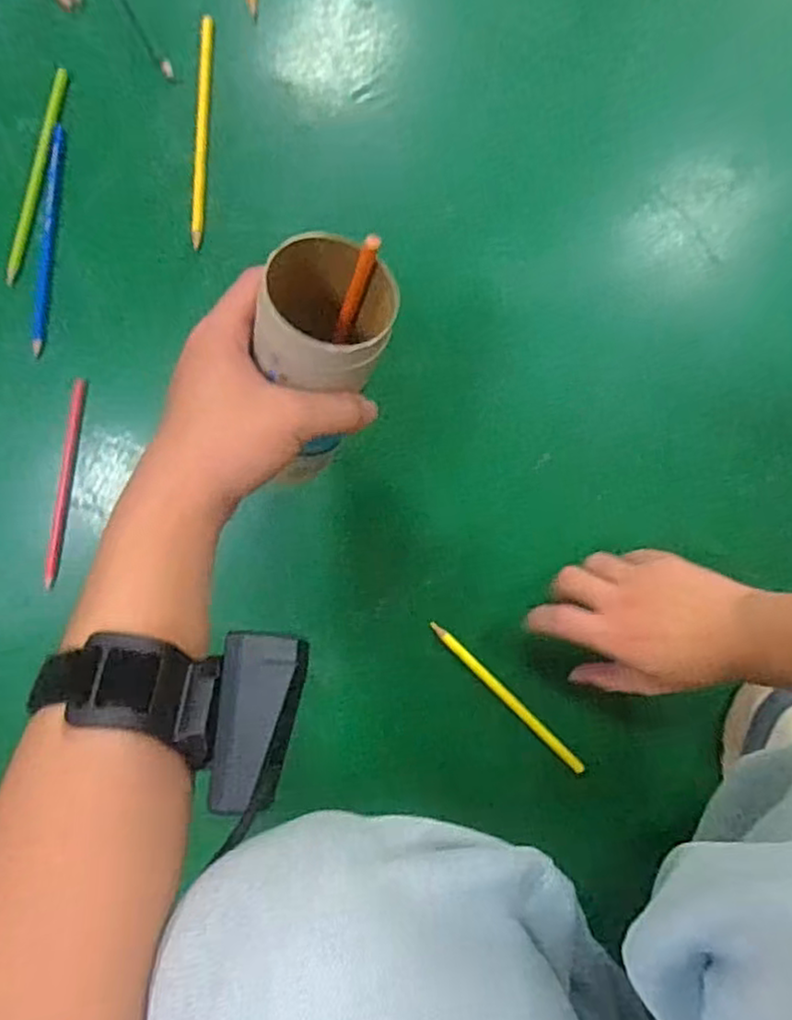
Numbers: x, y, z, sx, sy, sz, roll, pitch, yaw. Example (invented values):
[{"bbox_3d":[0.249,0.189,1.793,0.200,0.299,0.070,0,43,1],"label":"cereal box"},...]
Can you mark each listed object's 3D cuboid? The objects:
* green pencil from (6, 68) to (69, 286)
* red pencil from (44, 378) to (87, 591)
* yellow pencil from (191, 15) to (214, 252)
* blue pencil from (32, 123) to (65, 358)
[{"bbox_3d":[-0.272,-0.251,0.522,0.010,0.006,0.161,17,95,-2],"label":"green pencil"},{"bbox_3d":[-0.257,-0.020,0.539,0.011,0.009,0.162,11,95,-1],"label":"red pencil"},{"bbox_3d":[-0.146,-0.282,0.518,0.010,0.008,0.163,5,95,0],"label":"yellow pencil"},{"bbox_3d":[-0.266,-0.205,0.526,0.011,0.004,0.168,10,95,-1],"label":"blue pencil"}]

